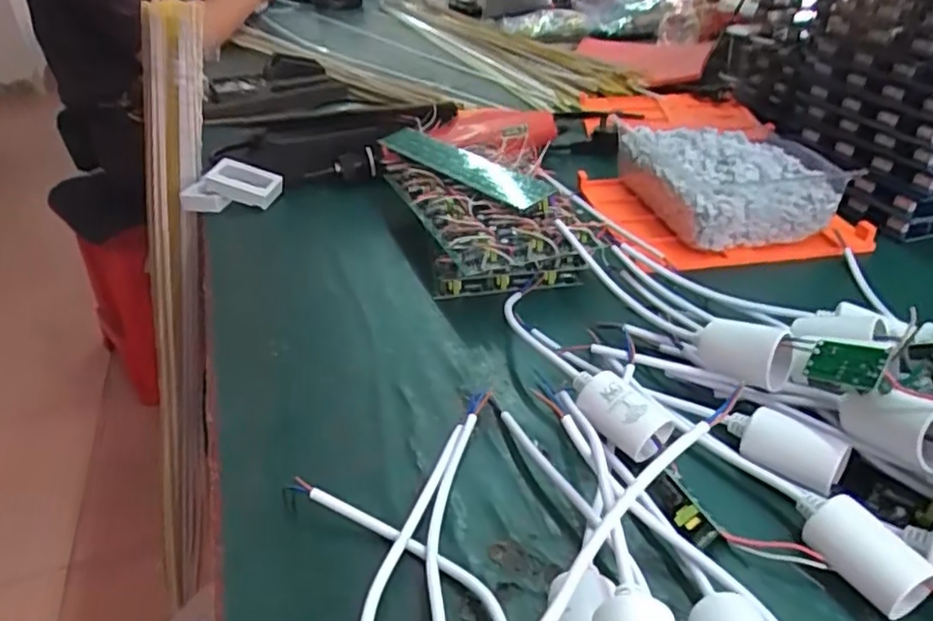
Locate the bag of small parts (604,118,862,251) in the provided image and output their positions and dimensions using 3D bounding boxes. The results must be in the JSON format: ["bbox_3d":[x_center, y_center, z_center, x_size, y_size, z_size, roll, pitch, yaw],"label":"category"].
[{"bbox_3d":[0.222,-0.110,0.553,0.138,0.056,0.161,-8,33,-7],"label":"bag of small parts"}]

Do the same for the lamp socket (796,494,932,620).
[{"bbox_3d":[0.161,0.100,0.269,0.027,0.027,0.050,-21,37,-25],"label":"lamp socket"}]

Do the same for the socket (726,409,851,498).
[{"bbox_3d":[0.157,0.066,0.317,0.026,0.027,0.055,-26,40,-31],"label":"socket"}]

